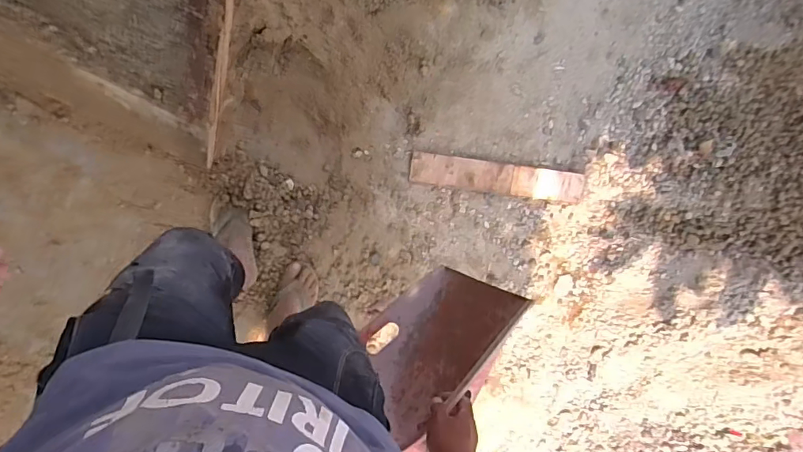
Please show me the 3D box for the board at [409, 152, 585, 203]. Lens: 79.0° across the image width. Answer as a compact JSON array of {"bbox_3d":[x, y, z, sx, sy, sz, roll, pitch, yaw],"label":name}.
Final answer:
[{"bbox_3d":[0.282,-0.139,1.416,0.511,0.026,0.087,6,90,-9],"label":"board"}]

